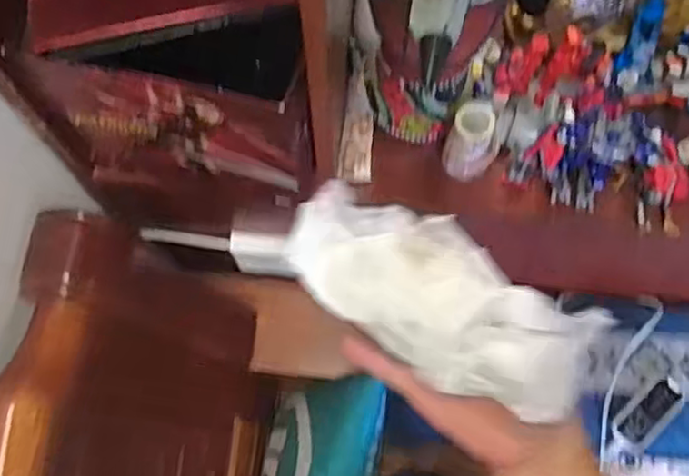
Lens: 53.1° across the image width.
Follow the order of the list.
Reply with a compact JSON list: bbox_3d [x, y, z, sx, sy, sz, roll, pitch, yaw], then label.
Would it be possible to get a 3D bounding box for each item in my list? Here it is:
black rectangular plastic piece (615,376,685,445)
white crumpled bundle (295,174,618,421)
[{"bbox_3d":[0.436,0.247,0.984,0.121,0.013,0.045,-38,50,-12],"label":"black rectangular plastic piece"},{"bbox_3d":[0.043,0.028,0.394,0.196,0.058,0.074,30,73,33],"label":"white crumpled bundle"}]

